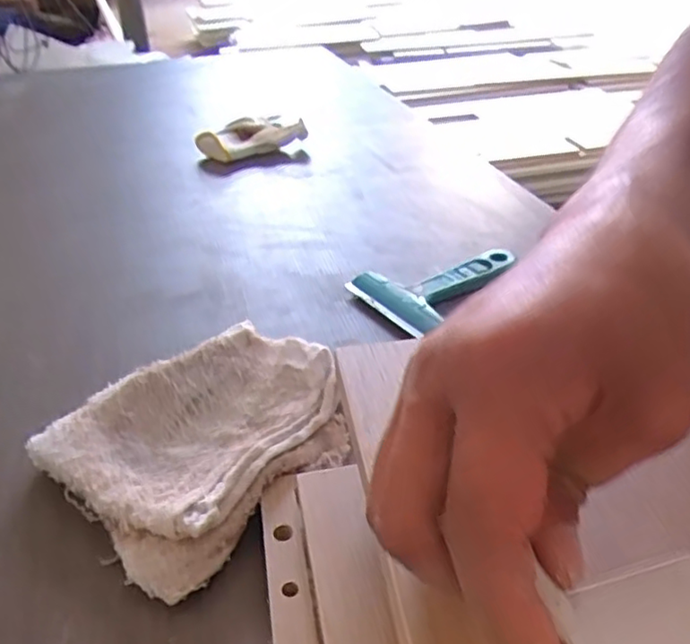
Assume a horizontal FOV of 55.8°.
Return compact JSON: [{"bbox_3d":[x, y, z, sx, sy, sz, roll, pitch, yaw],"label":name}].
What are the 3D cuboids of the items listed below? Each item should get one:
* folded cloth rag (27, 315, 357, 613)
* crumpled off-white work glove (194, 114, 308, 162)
[{"bbox_3d":[-0.081,0.064,0.378,0.145,0.036,0.155,26,42,36],"label":"folded cloth rag"},{"bbox_3d":[-0.129,-0.253,0.890,0.146,0.034,0.081,-13,34,-16],"label":"crumpled off-white work glove"}]

